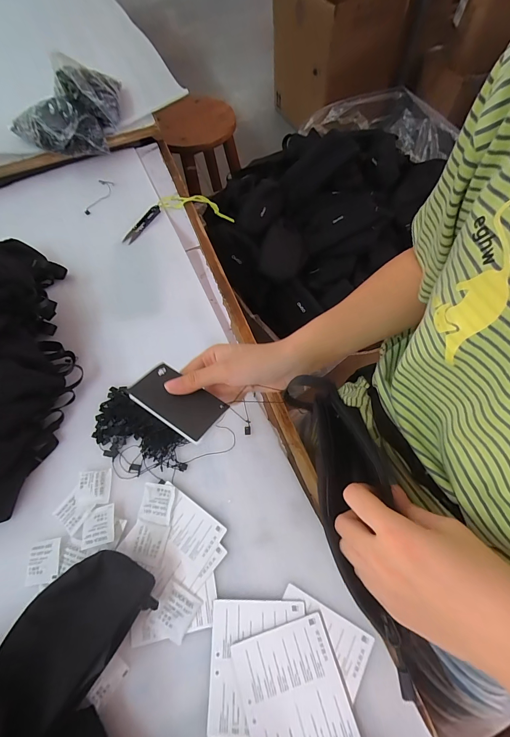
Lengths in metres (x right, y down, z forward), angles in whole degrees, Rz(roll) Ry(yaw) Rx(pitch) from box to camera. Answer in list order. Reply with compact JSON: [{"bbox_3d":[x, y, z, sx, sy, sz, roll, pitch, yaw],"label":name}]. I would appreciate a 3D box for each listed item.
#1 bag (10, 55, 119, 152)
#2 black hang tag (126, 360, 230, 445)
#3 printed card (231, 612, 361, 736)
[{"bbox_3d":[-0.346,-0.476,0.595,0.217,0.099,0.129,-25,65,-8],"label":"bag"},{"bbox_3d":[-0.075,0.030,0.309,0.089,0.004,0.050,30,54,18],"label":"black hang tag"},{"bbox_3d":[0.034,0.290,0.286,0.089,0.005,0.098,-17,64,-5],"label":"printed card"}]

